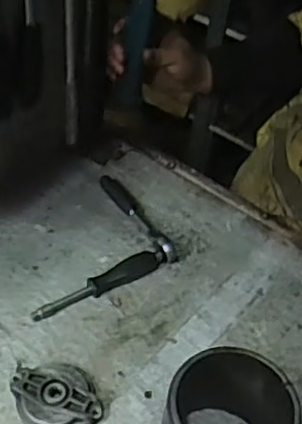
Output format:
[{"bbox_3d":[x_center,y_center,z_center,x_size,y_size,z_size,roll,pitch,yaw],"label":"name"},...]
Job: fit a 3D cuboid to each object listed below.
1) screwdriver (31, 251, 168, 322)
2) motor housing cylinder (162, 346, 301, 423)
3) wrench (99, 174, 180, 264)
[{"bbox_3d":[-0.056,0.081,0.728,0.161,0.024,0.027,-24,54,-25],"label":"screwdriver"},{"bbox_3d":[0.070,0.192,0.580,0.122,0.121,0.123,30,51,21],"label":"motor housing cylinder"},{"bbox_3d":[-0.016,0.002,0.801,0.022,0.020,0.160,-24,53,-25],"label":"wrench"}]

